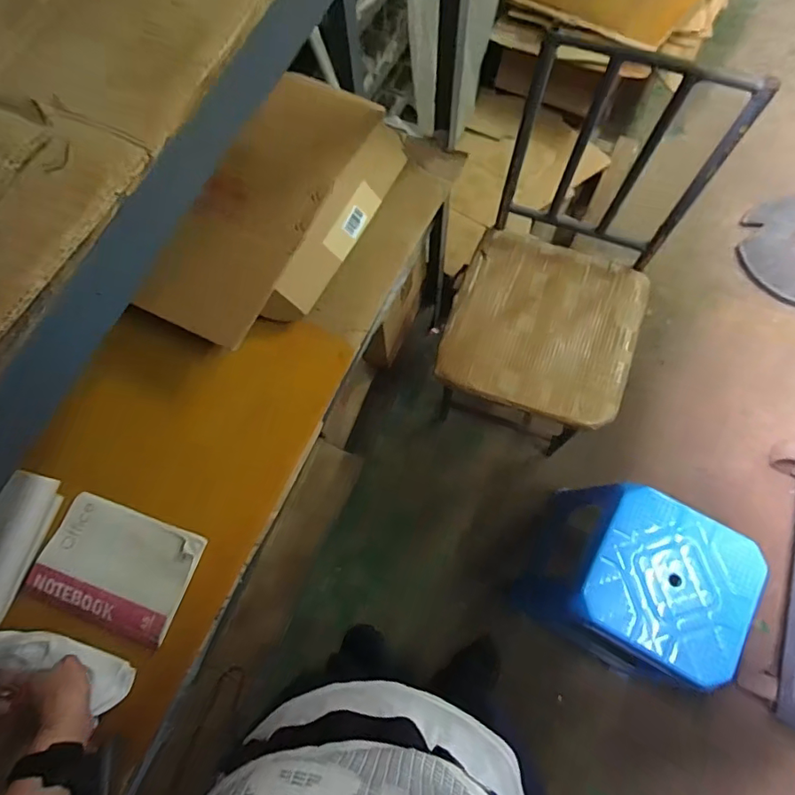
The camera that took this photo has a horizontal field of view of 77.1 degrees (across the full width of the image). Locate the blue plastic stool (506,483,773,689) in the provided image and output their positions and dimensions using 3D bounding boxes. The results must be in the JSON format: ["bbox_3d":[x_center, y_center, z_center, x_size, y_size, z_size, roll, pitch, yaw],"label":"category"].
[{"bbox_3d":[0.504,0.416,1.139,0.321,0.464,0.307,30,74,12],"label":"blue plastic stool"}]

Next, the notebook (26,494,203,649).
[{"bbox_3d":[-0.389,0.234,0.688,0.207,0.017,0.150,18,72,9],"label":"notebook"}]

